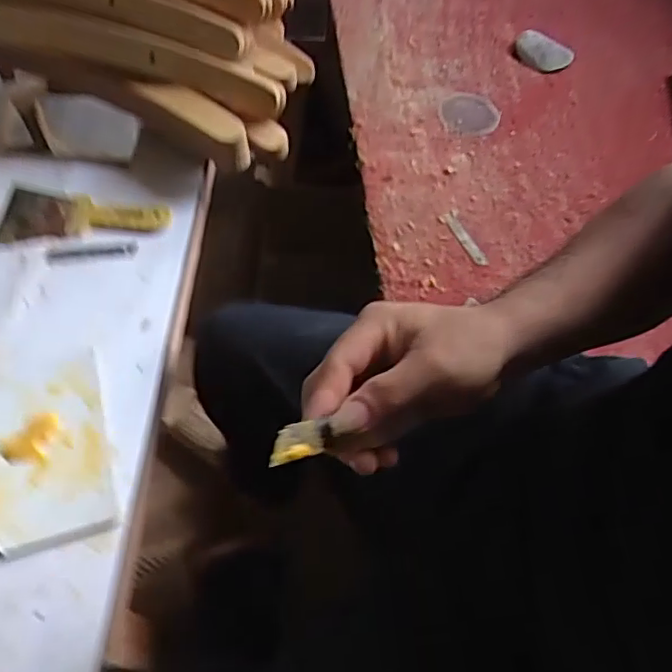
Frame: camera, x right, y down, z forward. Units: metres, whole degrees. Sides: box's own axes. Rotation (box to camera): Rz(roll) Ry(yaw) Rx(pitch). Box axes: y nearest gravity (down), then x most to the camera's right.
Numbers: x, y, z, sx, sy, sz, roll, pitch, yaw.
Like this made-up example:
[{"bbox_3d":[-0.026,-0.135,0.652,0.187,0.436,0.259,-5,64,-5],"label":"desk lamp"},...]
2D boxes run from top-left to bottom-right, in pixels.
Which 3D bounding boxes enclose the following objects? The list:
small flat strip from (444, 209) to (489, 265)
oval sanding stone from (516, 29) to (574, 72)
[{"bbox_3d":[0.173,-0.131,0.815,0.020,0.004,0.093,-20,62,-12],"label":"small flat strip"},{"bbox_3d":[0.347,-0.479,1.020,0.072,0.017,0.094,-41,68,-21],"label":"oval sanding stone"}]

